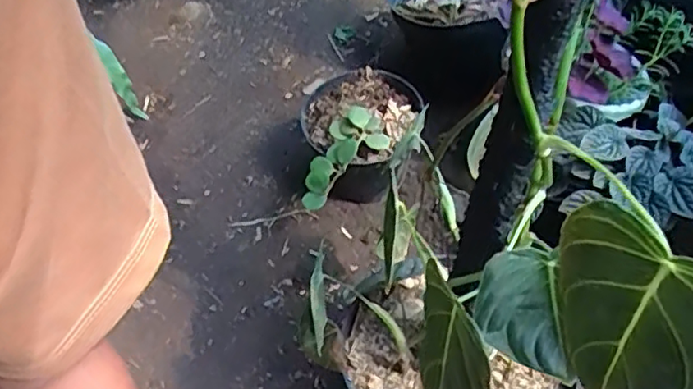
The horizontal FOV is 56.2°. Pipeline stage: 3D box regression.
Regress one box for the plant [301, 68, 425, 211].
[{"bbox_3d":[0.006,-0.042,0.709,0.125,0.108,0.165,14,50,10],"label":"plant"}]

